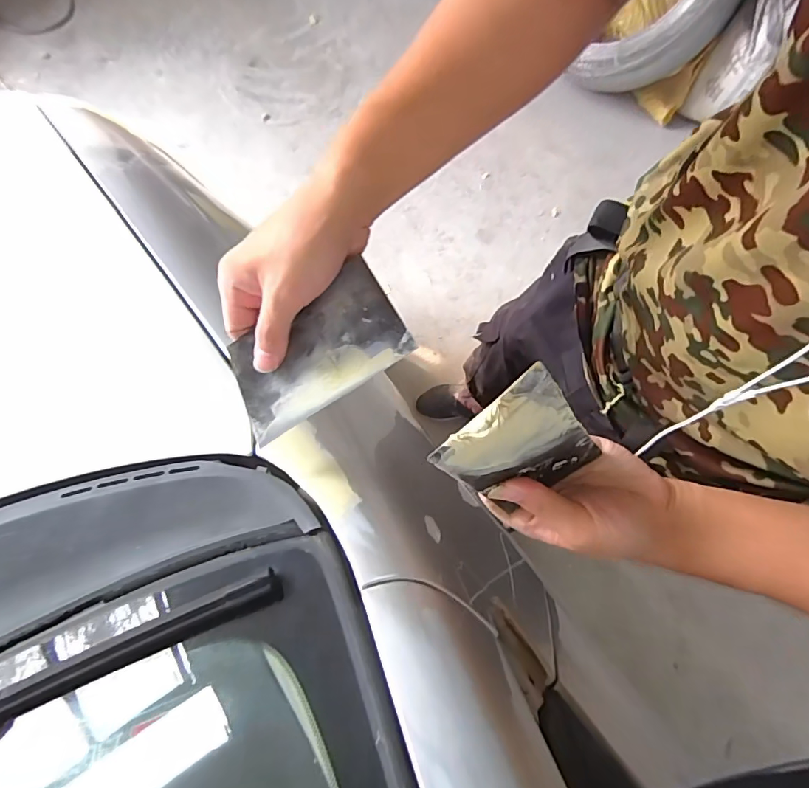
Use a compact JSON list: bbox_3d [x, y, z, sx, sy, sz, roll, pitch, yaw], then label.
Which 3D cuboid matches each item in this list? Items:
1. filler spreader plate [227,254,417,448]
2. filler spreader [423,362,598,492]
[{"bbox_3d":[-0.065,-0.028,0.334,0.130,0.004,0.071,-32,89,11],"label":"filler spreader plate"},{"bbox_3d":[0.070,0.035,0.282,0.074,0.113,0.009,-40,48,9],"label":"filler spreader"}]

